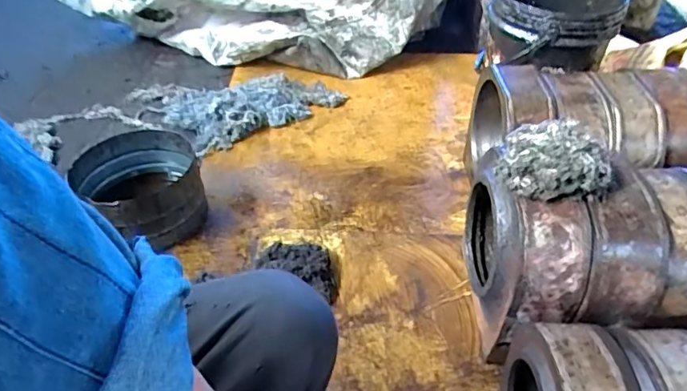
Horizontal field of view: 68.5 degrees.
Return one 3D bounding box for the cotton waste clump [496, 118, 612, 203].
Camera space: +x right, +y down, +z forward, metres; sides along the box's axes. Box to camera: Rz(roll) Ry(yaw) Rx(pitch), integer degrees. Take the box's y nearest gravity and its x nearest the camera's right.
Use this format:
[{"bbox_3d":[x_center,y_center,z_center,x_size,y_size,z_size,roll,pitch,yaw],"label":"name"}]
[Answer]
[{"bbox_3d":[0.299,-0.042,0.719,0.150,0.114,0.059,8,41,8],"label":"cotton waste clump"}]

